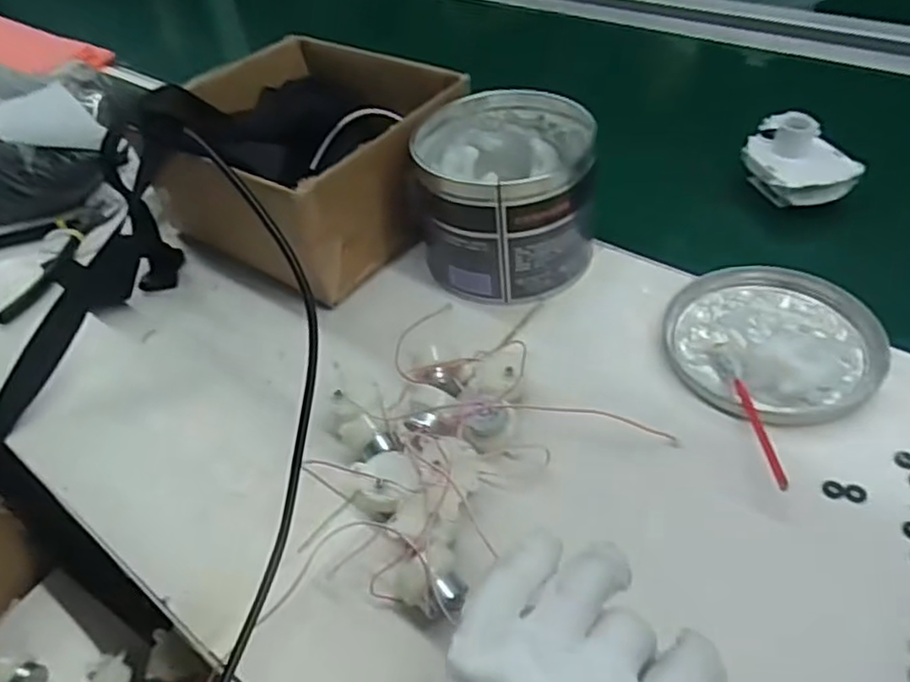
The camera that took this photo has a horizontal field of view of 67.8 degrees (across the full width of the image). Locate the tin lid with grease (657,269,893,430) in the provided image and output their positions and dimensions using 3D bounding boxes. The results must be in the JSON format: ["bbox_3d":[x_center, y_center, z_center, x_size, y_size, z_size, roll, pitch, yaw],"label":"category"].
[{"bbox_3d":[0.203,-0.005,0.435,0.124,0.019,0.126,-4,46,4],"label":"tin lid with grease"}]

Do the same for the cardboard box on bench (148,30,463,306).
[{"bbox_3d":[-0.116,-0.147,0.561,0.213,0.111,0.199,29,56,31],"label":"cardboard box on bench"}]

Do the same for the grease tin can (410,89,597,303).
[{"bbox_3d":[0.036,-0.110,0.499,0.118,0.102,0.129,-4,46,4],"label":"grease tin can"}]

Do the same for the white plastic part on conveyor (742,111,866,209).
[{"bbox_3d":[0.271,-0.145,0.541,0.060,0.048,0.086,-13,46,-6],"label":"white plastic part on conveyor"}]

